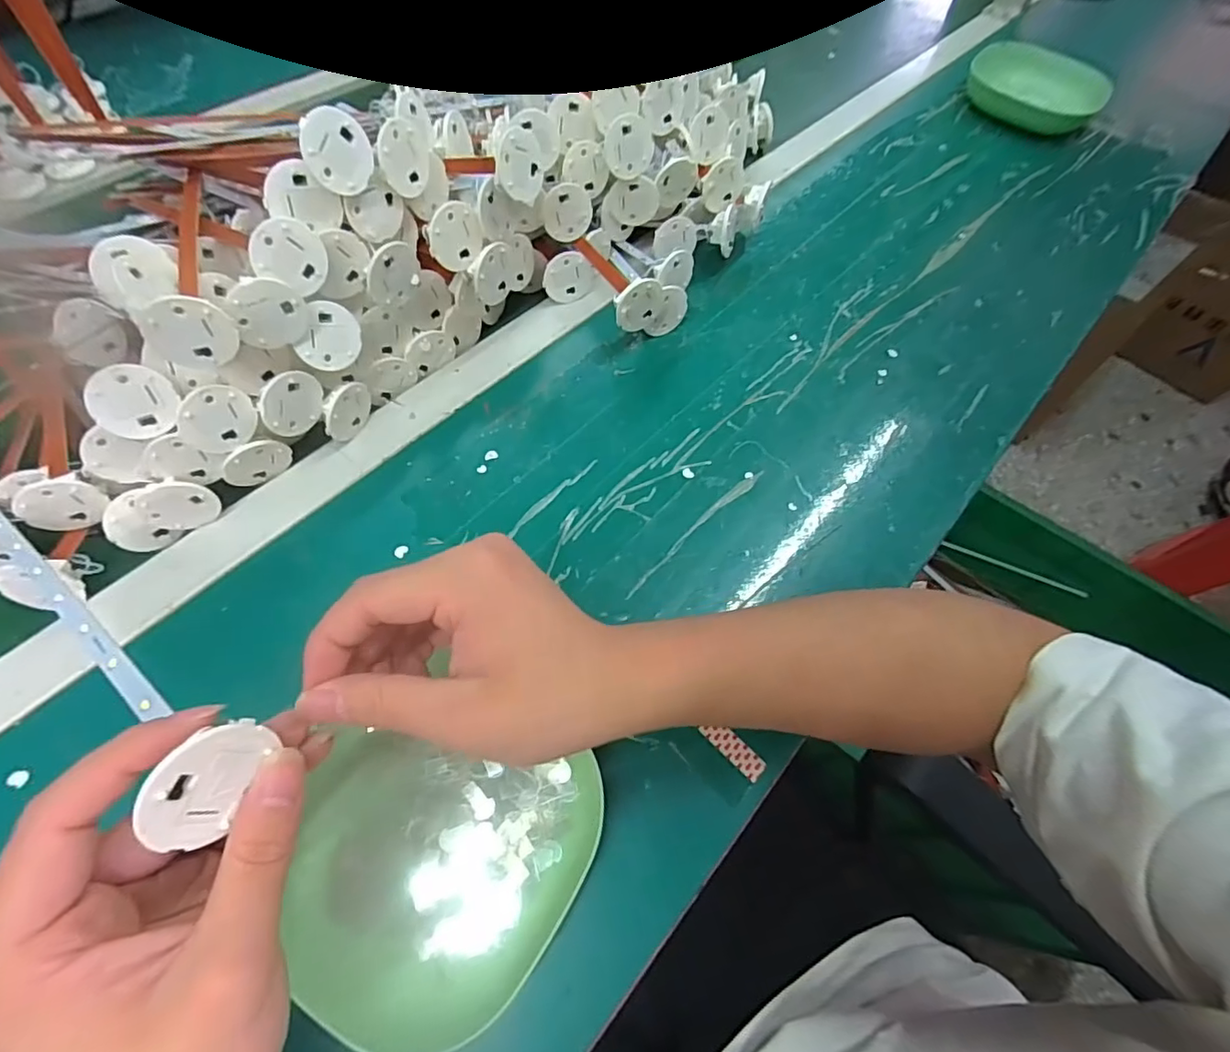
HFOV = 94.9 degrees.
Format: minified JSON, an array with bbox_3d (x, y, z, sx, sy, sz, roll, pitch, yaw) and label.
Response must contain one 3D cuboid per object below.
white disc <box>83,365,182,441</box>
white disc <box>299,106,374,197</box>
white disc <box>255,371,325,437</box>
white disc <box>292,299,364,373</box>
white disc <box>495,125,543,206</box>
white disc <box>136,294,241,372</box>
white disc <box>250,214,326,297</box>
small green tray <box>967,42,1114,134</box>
[{"bbox_3d":[-0.255,-0.066,0.299,0.006,0.037,0.038,37,102,50],"label":"white disc"},{"bbox_3d":[-0.146,-0.197,0.298,0.004,0.038,0.036,26,51,30],"label":"white disc"},{"bbox_3d":[-0.190,-0.071,0.332,0.004,0.037,0.036,23,22,21],"label":"white disc"},{"bbox_3d":[-0.168,-0.111,0.335,0.004,0.033,0.038,27,97,42],"label":"white disc"},{"bbox_3d":[-0.057,-0.220,0.345,0.006,0.037,0.035,25,29,29],"label":"white disc"},{"bbox_3d":[-0.208,-0.095,0.277,0.037,0.038,0.008,-20,64,-14],"label":"white disc"},{"bbox_3d":[-0.174,-0.147,0.303,0.007,0.038,0.034,25,95,33],"label":"white disc"},{"bbox_3d":[0.455,-0.476,0.610,0.141,0.039,0.091,33,66,14],"label":"small green tray"}]

